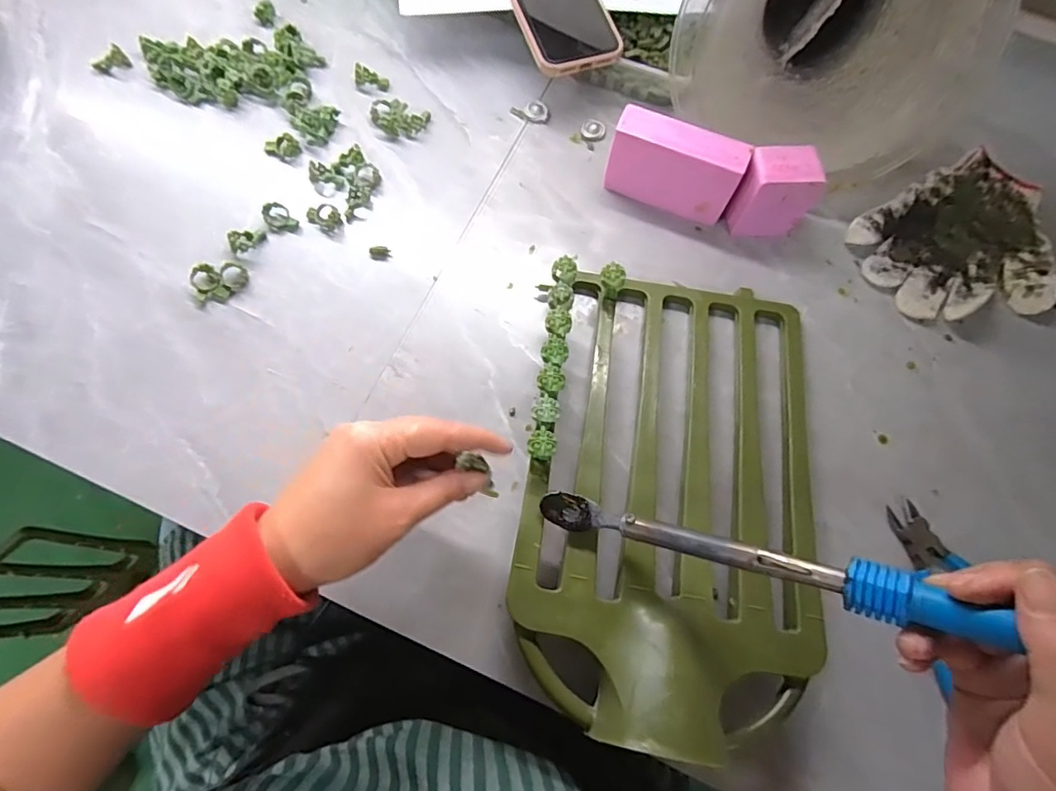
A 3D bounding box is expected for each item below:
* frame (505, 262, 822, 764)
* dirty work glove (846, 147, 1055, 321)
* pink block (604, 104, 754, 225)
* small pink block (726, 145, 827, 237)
[{"bbox_3d":[0.104,0.050,0.375,0.214,0.071,0.331,8,71,0],"label":"frame"},{"bbox_3d":[0.398,-0.134,0.478,0.191,0.017,0.146,-31,75,-12],"label":"dirty work glove"},{"bbox_3d":[0.125,-0.194,0.458,0.108,0.075,0.036,19,72,4],"label":"pink block"},{"bbox_3d":[0.206,-0.172,0.457,0.063,0.072,0.044,-2,71,-3],"label":"small pink block"}]

